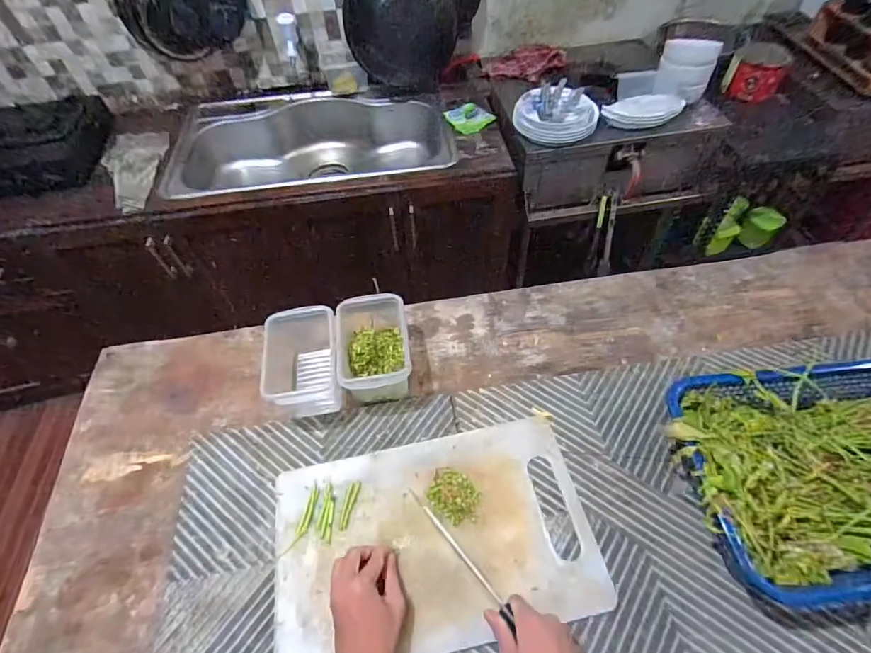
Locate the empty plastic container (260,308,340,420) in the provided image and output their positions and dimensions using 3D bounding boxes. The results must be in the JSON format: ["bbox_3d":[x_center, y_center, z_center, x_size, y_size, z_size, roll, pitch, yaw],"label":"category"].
[{"bbox_3d":[-0.199,0.057,0.683,0.108,0.103,0.149,-9,52,-1],"label":"empty plastic container"}]

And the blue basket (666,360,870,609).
[{"bbox_3d":[0.469,0.181,0.540,0.319,0.101,0.254,-7,52,0],"label":"blue basket"}]

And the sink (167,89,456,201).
[{"bbox_3d":[-0.379,-0.540,1.428,0.836,0.216,0.473,-6,54,-1],"label":"sink"}]

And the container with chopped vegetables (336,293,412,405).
[{"bbox_3d":[-0.093,0.041,0.694,0.104,0.094,0.159,-8,52,-1],"label":"container with chopped vegetables"}]

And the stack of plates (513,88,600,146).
[{"bbox_3d":[0.319,-0.599,1.240,0.205,0.074,0.195,-13,53,-5],"label":"stack of plates"}]

